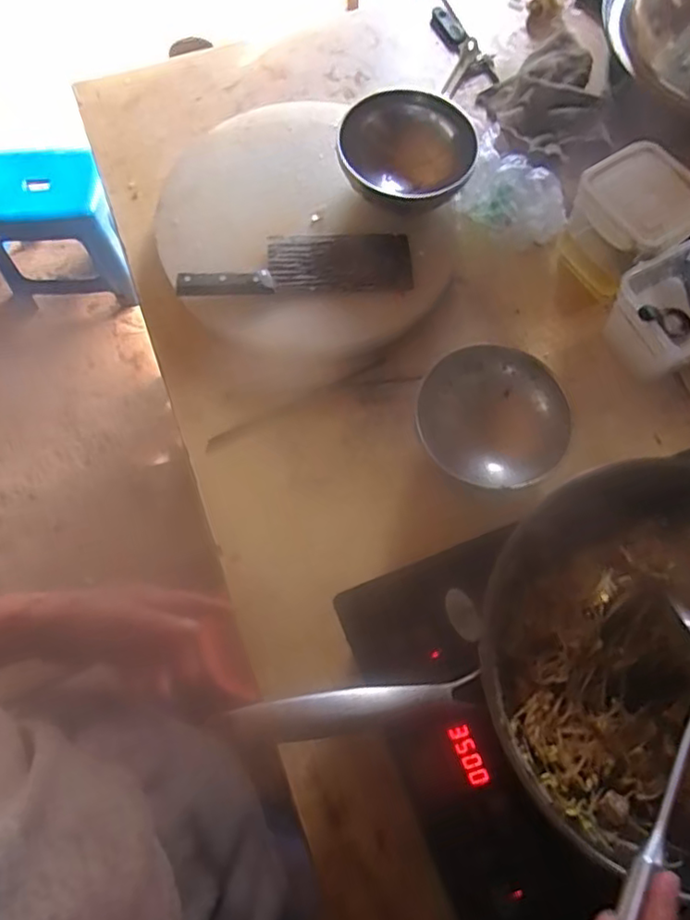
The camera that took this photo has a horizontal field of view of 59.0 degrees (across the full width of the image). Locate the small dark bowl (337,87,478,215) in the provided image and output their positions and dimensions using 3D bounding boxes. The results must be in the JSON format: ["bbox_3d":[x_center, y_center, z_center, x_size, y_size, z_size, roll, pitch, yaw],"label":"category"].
[{"bbox_3d":[0.075,-0.377,0.754,0.161,0.056,0.170,0,70,-1],"label":"small dark bowl"}]

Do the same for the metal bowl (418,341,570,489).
[{"bbox_3d":[0.167,-0.049,0.685,0.156,0.050,0.160,0,70,-1],"label":"metal bowl"}]

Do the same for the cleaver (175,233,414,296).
[{"bbox_3d":[-0.061,-0.242,0.763,0.286,0.028,0.075,-5,71,-3],"label":"cleaver"}]

